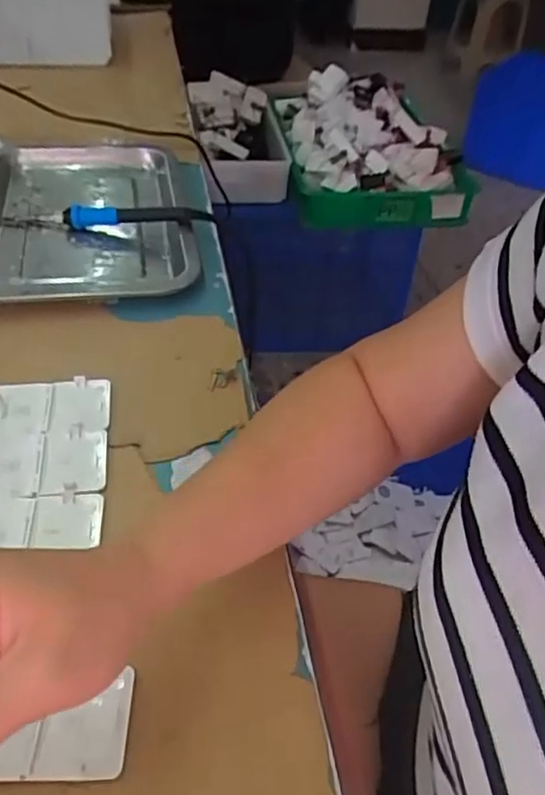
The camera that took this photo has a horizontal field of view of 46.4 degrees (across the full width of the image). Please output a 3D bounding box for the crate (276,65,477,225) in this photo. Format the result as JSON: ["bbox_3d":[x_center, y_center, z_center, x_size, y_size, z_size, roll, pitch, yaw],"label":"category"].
[{"bbox_3d":[0.239,-0.623,1.548,0.417,0.182,0.552,0,44,-6],"label":"crate"}]

